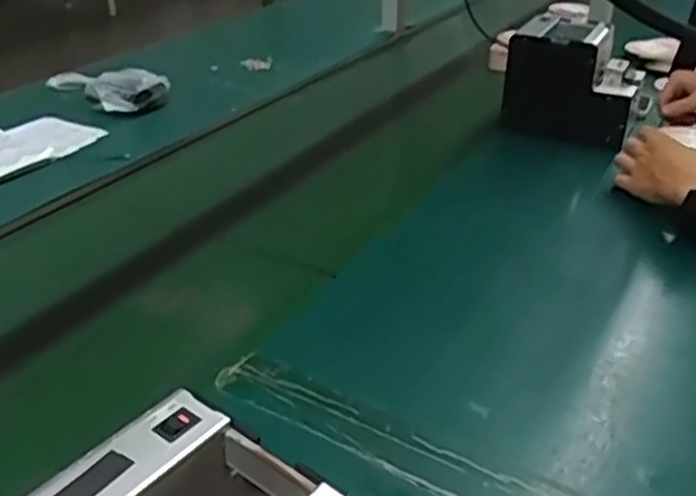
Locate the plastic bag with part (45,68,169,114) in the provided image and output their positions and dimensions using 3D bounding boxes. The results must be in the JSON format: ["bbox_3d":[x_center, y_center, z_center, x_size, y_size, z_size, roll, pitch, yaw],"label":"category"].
[{"bbox_3d":[-0.398,-0.257,1.227,0.192,0.054,0.097,-4,31,-6],"label":"plastic bag with part"}]

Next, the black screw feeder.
[{"bbox_3d":[0.326,-0.234,1.073,0.183,0.161,0.128,13,33,22],"label":"black screw feeder"}]

